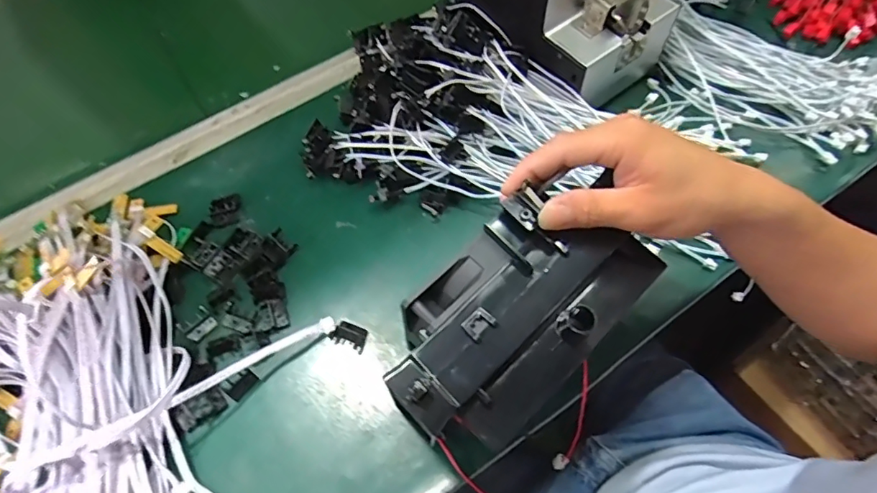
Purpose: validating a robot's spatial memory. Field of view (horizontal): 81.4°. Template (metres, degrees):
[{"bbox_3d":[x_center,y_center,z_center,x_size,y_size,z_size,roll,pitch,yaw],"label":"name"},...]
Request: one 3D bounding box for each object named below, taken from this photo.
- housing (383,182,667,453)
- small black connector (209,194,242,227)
[{"bbox_3d":[0.043,0.034,0.287,0.165,0.035,0.090,-41,67,-17],"label":"housing"},{"bbox_3d":[-0.200,-0.033,0.482,0.026,0.012,0.032,-12,62,-3],"label":"small black connector"}]

